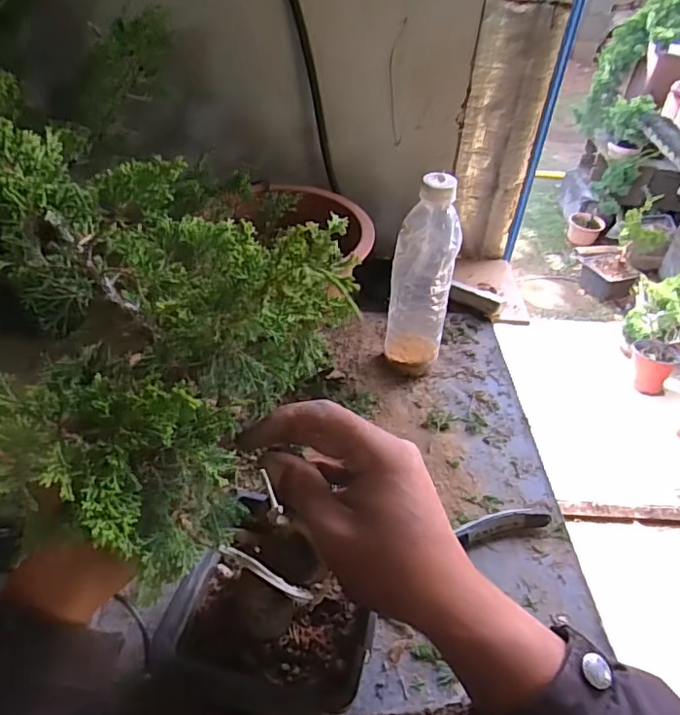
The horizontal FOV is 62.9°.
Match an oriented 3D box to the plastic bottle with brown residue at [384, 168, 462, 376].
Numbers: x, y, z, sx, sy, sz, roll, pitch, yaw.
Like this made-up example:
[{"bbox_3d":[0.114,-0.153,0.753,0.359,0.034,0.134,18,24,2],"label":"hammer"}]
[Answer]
[{"bbox_3d":[0.080,-0.075,0.552,0.049,0.203,0.050,-29,51,-32],"label":"plastic bottle with brown residue"}]

